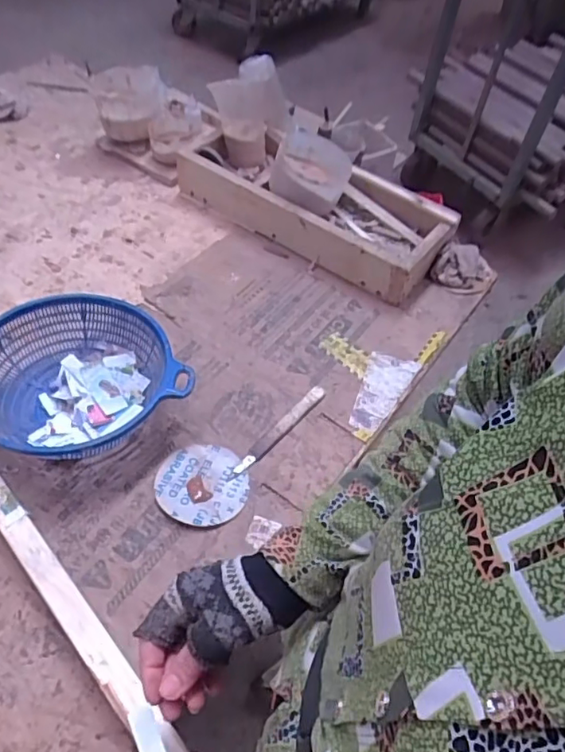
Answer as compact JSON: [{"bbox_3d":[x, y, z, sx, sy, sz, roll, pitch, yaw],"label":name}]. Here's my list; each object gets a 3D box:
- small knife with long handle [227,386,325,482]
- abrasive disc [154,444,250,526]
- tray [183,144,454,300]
[{"bbox_3d":[-0.005,0.075,0.755,0.017,0.009,0.190,36,57,22],"label":"small knife with long handle"},{"bbox_3d":[-0.101,0.135,0.697,0.113,0.009,0.112,2,51,-3],"label":"abrasive disc"},{"bbox_3d":[0.053,-0.323,1.030,0.519,0.097,0.203,34,57,21],"label":"tray"}]

